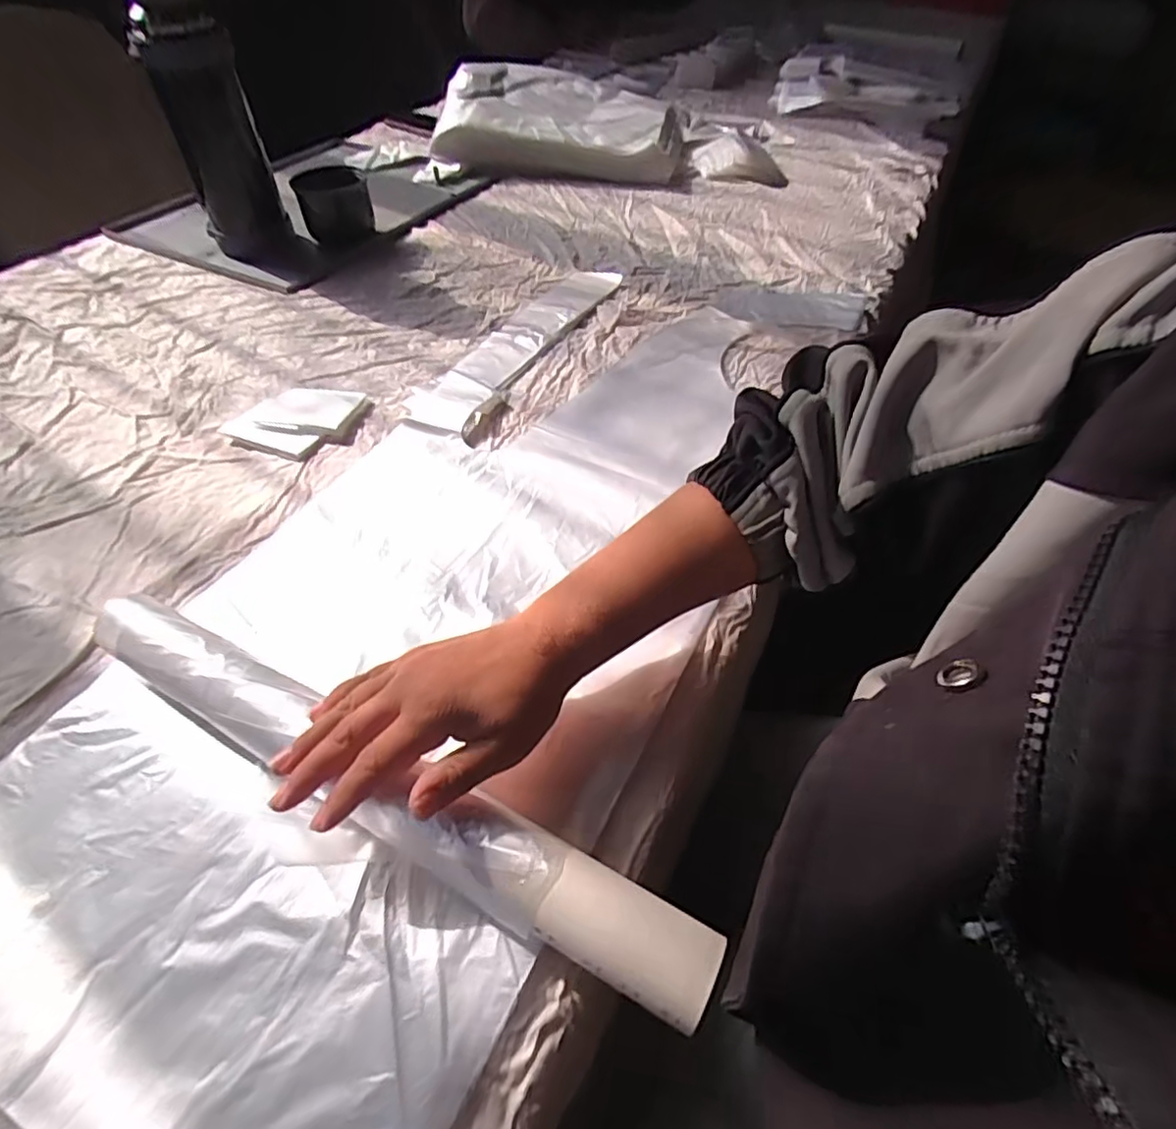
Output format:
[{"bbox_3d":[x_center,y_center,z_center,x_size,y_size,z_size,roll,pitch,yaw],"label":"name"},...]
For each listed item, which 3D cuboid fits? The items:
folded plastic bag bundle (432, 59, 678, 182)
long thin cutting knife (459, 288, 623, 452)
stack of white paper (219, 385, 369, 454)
[{"bbox_3d":[-0.040,-0.719,1.016,0.383,0.104,0.225,8,49,7],"label":"folded plastic bag bundle"},{"bbox_3d":[-0.043,-0.212,0.625,0.029,0.008,0.307,19,51,17],"label":"long thin cutting knife"},{"bbox_3d":[-0.256,-0.132,0.556,0.093,0.011,0.090,17,51,15],"label":"stack of white paper"}]

